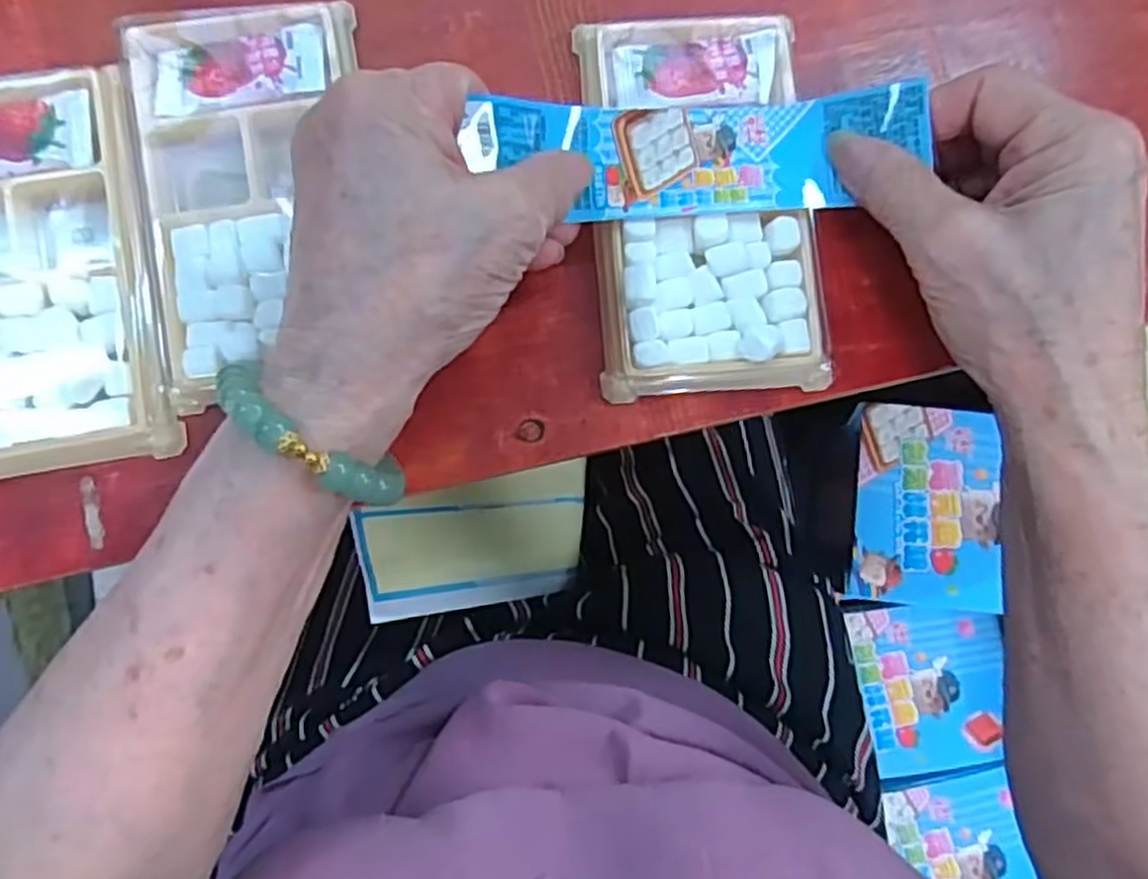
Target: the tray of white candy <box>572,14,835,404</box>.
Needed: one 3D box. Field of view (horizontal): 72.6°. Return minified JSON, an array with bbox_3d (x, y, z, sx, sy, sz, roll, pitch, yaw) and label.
[{"bbox_3d":[0.045,-0.084,0.276,0.078,0.016,0.133,-4,85,-4],"label":"tray of white candy"}]

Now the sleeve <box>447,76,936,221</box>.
[{"bbox_3d":[0.040,-0.097,0.255,0.144,0.031,0.037,-4,85,-7],"label":"sleeve"}]

